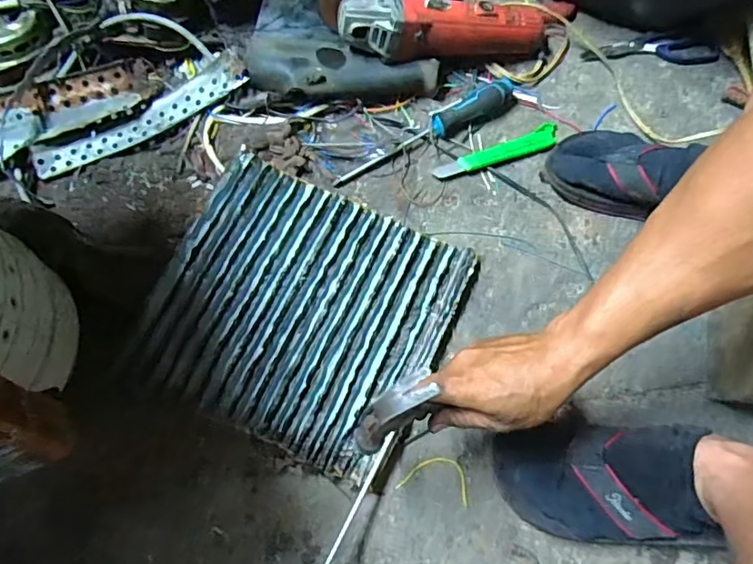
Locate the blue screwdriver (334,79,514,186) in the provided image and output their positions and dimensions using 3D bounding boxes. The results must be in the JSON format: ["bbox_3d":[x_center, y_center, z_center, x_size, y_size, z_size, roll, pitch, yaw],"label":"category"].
[{"bbox_3d":[0.064,-0.191,0.667,0.259,0.033,0.029,-29,74,-10],"label":"blue screwdriver"}]

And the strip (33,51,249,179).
[{"bbox_3d":[-0.293,-0.202,0.658,0.270,0.063,0.041,-22,73,-7],"label":"strip"}]

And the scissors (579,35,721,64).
[{"bbox_3d":[0.367,-0.315,0.721,0.178,0.020,0.037,3,71,1],"label":"scissors"}]

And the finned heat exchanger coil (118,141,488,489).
[{"bbox_3d":[-0.078,0.032,0.589,0.297,0.046,0.275,23,73,7],"label":"finned heat exchanger coil"}]

